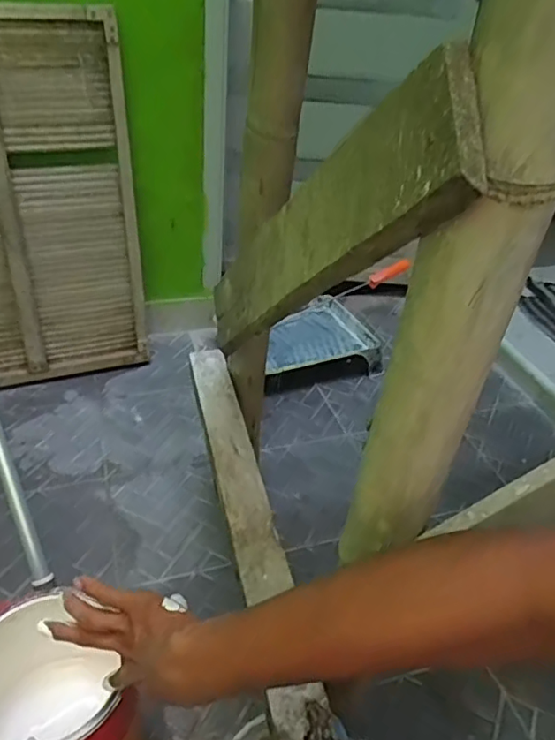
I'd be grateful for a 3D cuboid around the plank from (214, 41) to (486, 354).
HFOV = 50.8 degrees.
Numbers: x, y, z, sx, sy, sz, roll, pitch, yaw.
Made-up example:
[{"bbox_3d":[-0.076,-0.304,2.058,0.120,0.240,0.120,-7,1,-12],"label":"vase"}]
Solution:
[{"bbox_3d":[0.005,-0.096,0.532,0.015,0.090,0.573,-6,-1,-16],"label":"plank"}]

